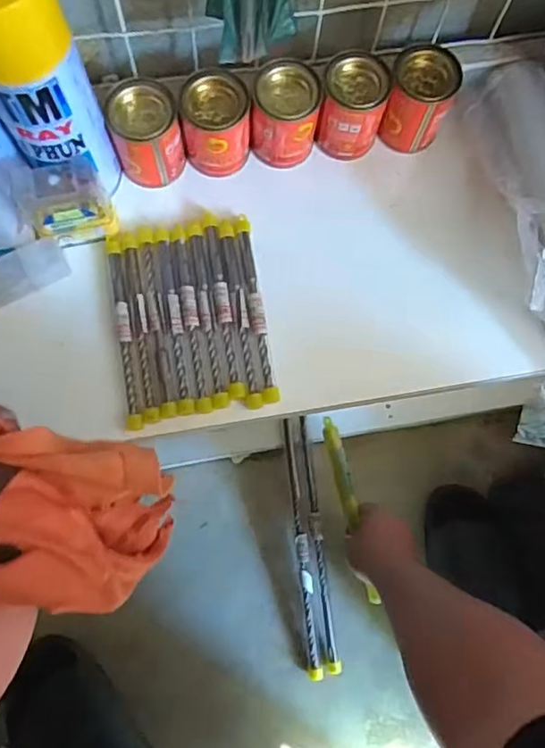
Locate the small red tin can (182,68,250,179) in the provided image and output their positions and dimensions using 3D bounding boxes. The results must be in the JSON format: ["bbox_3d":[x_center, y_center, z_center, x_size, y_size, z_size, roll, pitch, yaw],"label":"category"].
[{"bbox_3d":[-0.045,-0.203,0.474,0.054,0.068,0.052,0,73,-1],"label":"small red tin can"}]

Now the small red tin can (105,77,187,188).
[{"bbox_3d":[-0.102,-0.196,0.469,0.053,0.063,0.054,0,73,-1],"label":"small red tin can"}]

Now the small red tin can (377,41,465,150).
[{"bbox_3d":[0.125,-0.233,0.489,0.052,0.067,0.051,0,73,-1],"label":"small red tin can"}]

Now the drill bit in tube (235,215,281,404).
[{"bbox_3d":[-0.013,-0.056,0.471,0.013,0.012,0.161,-9,74,-3],"label":"drill bit in tube"}]

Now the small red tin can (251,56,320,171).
[{"bbox_3d":[0.011,-0.215,0.481,0.052,0.067,0.053,0,73,-1],"label":"small red tin can"}]

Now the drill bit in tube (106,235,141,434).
[{"bbox_3d":[-0.119,-0.035,0.460,0.012,0.015,0.160,-9,74,-3],"label":"drill bit in tube"}]

